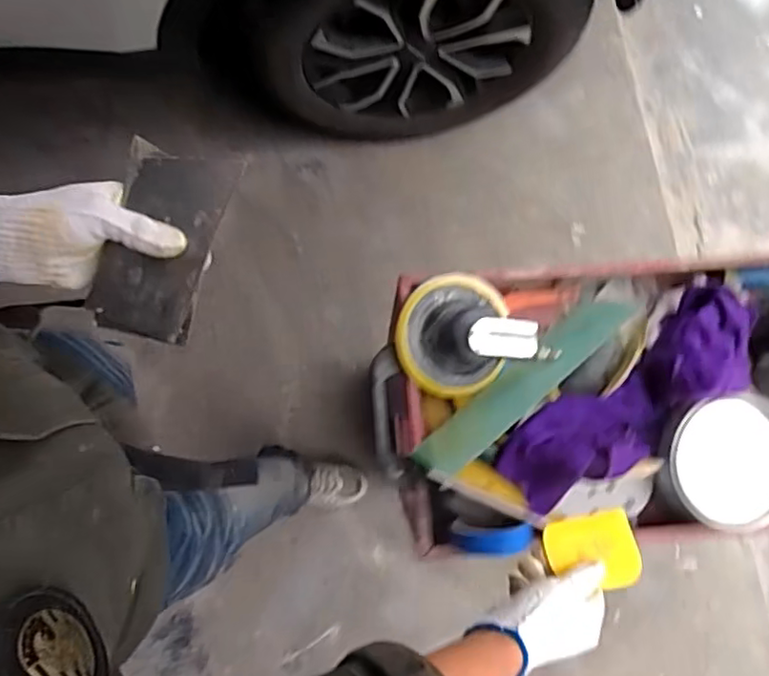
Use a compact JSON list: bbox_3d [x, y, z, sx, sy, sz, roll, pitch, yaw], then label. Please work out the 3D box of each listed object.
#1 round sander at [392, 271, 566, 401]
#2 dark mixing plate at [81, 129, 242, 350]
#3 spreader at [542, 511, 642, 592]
[{"bbox_3d":[0.094,-0.011,0.734,0.157,0.089,0.142,-26,82,-5],"label":"round sander"},{"bbox_3d":[-0.166,-0.072,0.457,0.079,0.012,0.142,17,89,6],"label":"dark mixing plate"},{"bbox_3d":[0.202,0.209,0.597,0.095,0.009,0.070,-7,69,-15],"label":"spreader"}]

